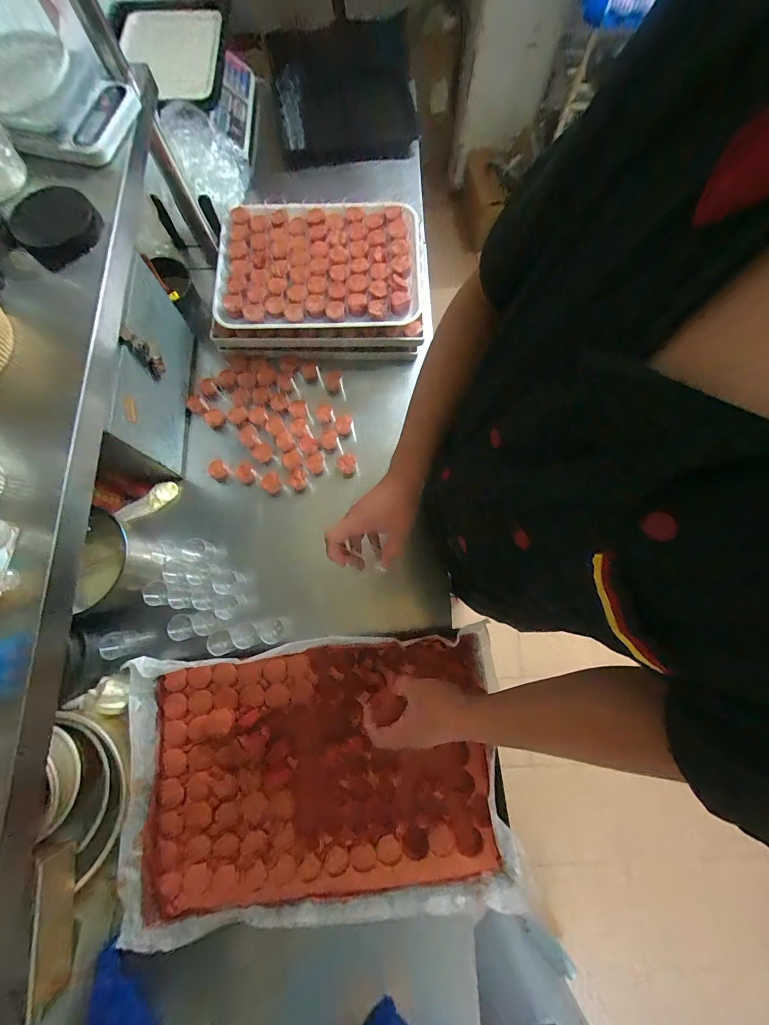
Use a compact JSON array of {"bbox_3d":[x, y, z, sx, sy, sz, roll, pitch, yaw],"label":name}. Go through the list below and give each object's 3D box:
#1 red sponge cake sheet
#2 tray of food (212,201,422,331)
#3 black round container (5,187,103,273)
[{"bbox_3d":[-0.111,0.431,0.600,0.612,0.046,0.402,-7,76,-2],"label":"red sponge cake sheet"},{"bbox_3d":[-0.132,-0.530,0.749,0.410,0.034,0.307,-1,76,-1],"label":"tray of food"},{"bbox_3d":[-0.464,-0.406,0.506,0.106,0.039,0.103,0,76,-1],"label":"black round container"}]

